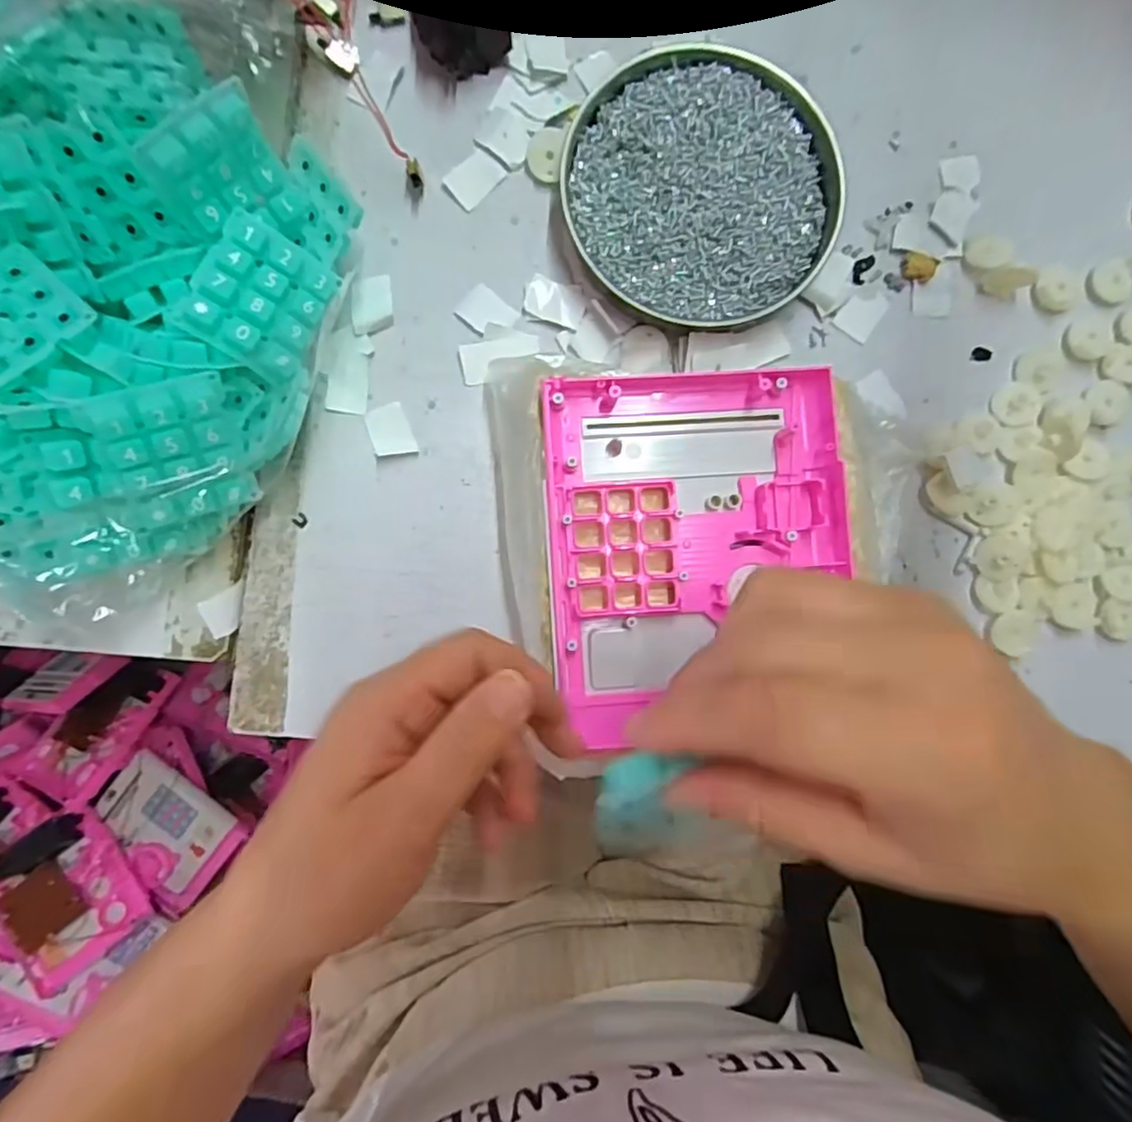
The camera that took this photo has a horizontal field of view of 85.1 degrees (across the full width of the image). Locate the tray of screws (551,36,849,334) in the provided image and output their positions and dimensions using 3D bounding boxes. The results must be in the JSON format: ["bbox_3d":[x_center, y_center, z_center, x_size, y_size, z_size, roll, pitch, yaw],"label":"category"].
[{"bbox_3d":[0.067,-0.184,0.309,0.134,0.023,0.131,2,88,-3],"label":"tray of screws"}]

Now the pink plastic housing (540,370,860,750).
[{"bbox_3d":[0.059,-0.006,0.283,0.132,0.018,0.161,-3,91,-4],"label":"pink plastic housing"}]

